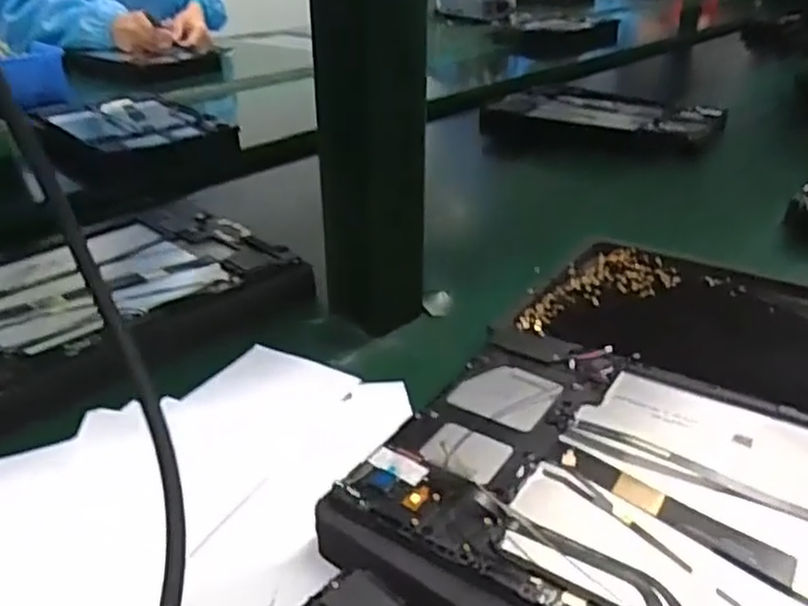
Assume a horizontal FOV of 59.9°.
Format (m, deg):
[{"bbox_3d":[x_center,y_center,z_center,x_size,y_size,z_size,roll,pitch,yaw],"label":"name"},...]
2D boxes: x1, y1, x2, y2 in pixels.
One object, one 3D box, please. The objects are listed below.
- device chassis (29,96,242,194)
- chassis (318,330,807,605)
[{"bbox_3d":[-0.295,-0.180,0.770,0.148,0.050,0.229,-23,38,-35],"label":"device chassis"},{"bbox_3d":[0.109,0.076,0.259,0.238,0.014,0.155,15,32,28],"label":"chassis"}]

